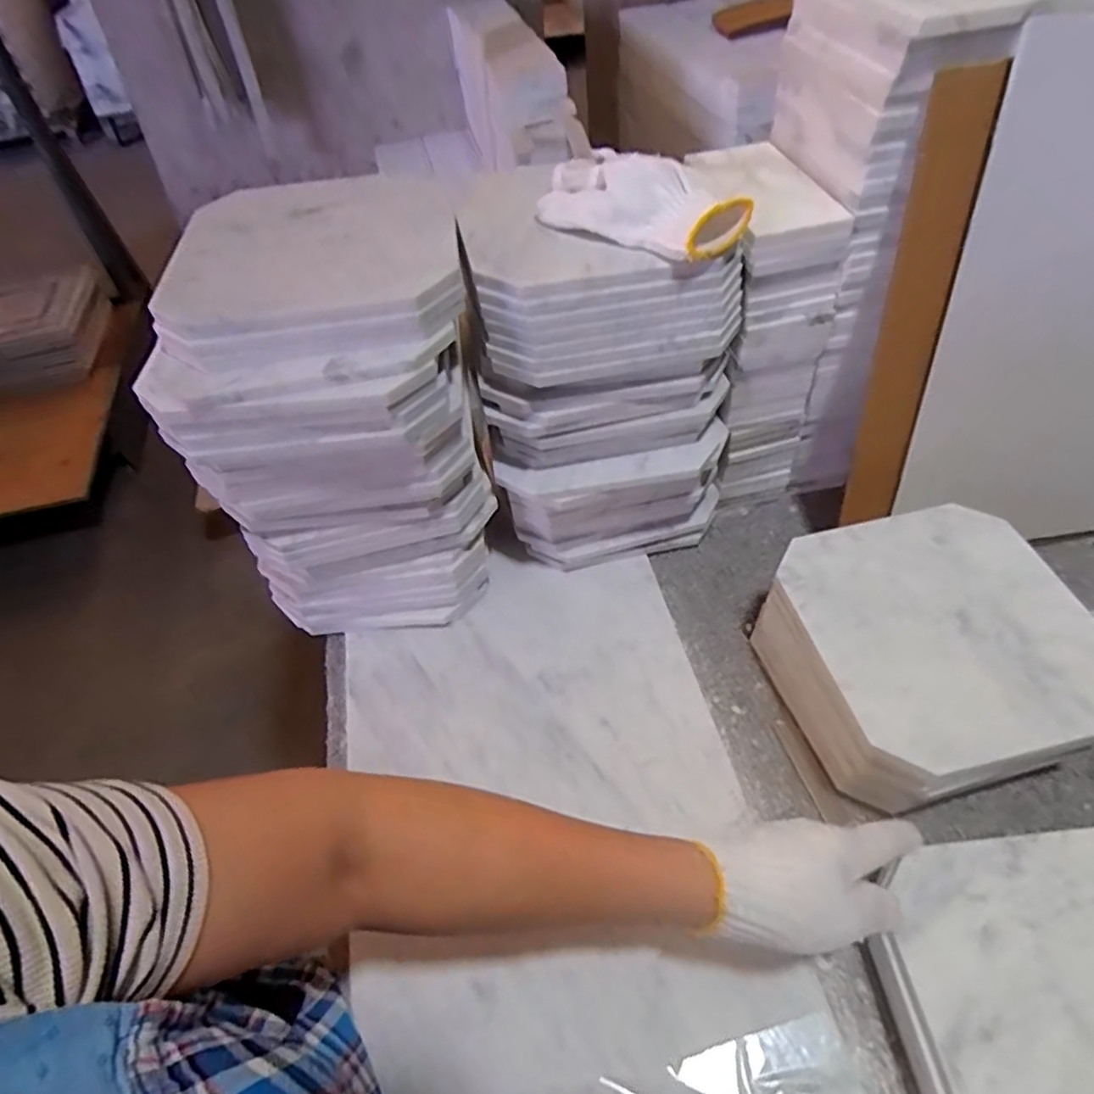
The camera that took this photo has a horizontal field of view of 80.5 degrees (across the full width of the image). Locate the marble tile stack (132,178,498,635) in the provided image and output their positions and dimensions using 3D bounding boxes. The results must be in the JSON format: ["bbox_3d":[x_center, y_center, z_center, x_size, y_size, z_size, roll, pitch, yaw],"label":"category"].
[{"bbox_3d":[-0.160,-0.102,0.558,0.213,0.309,0.217,-4,50,2],"label":"marble tile stack"}]

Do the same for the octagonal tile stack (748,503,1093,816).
[{"bbox_3d":[0.288,0.086,0.506,0.207,0.102,0.208,-17,52,-8],"label":"octagonal tile stack"}]

